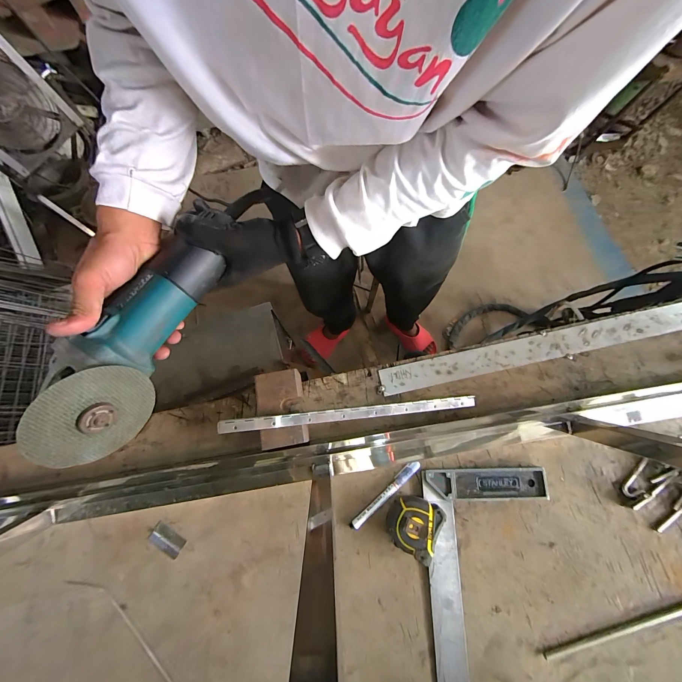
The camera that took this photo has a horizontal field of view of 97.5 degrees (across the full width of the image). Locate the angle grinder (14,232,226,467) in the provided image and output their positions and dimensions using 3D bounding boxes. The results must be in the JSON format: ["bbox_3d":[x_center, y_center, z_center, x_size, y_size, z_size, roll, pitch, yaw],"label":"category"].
[{"bbox_3d":[-0.214,-0.001,0.298,0.073,0.086,0.234,21,72,3],"label":"angle grinder"}]

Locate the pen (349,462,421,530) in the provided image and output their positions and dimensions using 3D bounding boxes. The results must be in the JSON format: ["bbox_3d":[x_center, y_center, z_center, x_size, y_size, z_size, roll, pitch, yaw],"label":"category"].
[{"bbox_3d":[0.068,0.232,0.455,0.135,0.012,0.014,-40,81,-10],"label":"pen"}]

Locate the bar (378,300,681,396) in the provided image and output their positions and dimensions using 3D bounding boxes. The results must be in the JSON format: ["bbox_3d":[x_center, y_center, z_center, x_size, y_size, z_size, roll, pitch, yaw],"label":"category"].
[{"bbox_3d":[0.406,-0.003,0.520,0.674,0.008,0.050,-12,77,-5],"label":"bar"}]

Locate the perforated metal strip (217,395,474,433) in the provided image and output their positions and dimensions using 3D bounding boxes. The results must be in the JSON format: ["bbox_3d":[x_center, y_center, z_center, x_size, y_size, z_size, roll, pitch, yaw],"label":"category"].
[{"bbox_3d":[0.029,0.106,0.444,0.387,0.011,0.017,-2,76,-15],"label":"perforated metal strip"}]

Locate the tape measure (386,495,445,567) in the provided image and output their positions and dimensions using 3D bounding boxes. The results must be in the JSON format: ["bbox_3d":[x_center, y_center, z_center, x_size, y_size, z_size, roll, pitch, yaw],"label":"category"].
[{"bbox_3d":[0.107,0.264,0.433,0.068,0.038,0.075,27,77,5],"label":"tape measure"}]

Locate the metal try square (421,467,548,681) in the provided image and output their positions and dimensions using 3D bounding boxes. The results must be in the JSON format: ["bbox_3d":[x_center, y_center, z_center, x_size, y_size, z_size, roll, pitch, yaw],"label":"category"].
[{"bbox_3d":[0.221,0.366,0.426,0.186,0.010,0.342,0,76,-2],"label":"metal try square"}]

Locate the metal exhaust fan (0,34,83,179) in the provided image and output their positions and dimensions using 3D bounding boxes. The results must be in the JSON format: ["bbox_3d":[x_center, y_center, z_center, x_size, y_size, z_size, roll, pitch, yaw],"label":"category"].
[{"bbox_3d":[-1.056,-0.742,0.949,0.059,0.284,0.330,28,78,22],"label":"metal exhaust fan"}]

